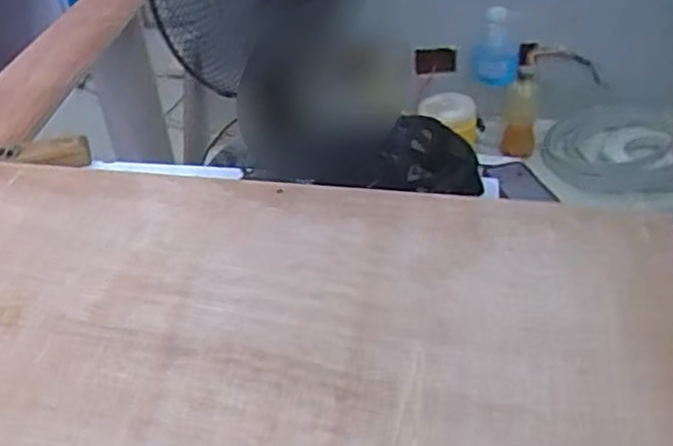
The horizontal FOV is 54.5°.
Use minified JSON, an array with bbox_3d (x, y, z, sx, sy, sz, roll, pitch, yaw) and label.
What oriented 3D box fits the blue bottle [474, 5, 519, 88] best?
[{"bbox_3d":[0.276,-0.304,1.127,0.072,0.124,0.054,4,35,9],"label":"blue bottle"}]

